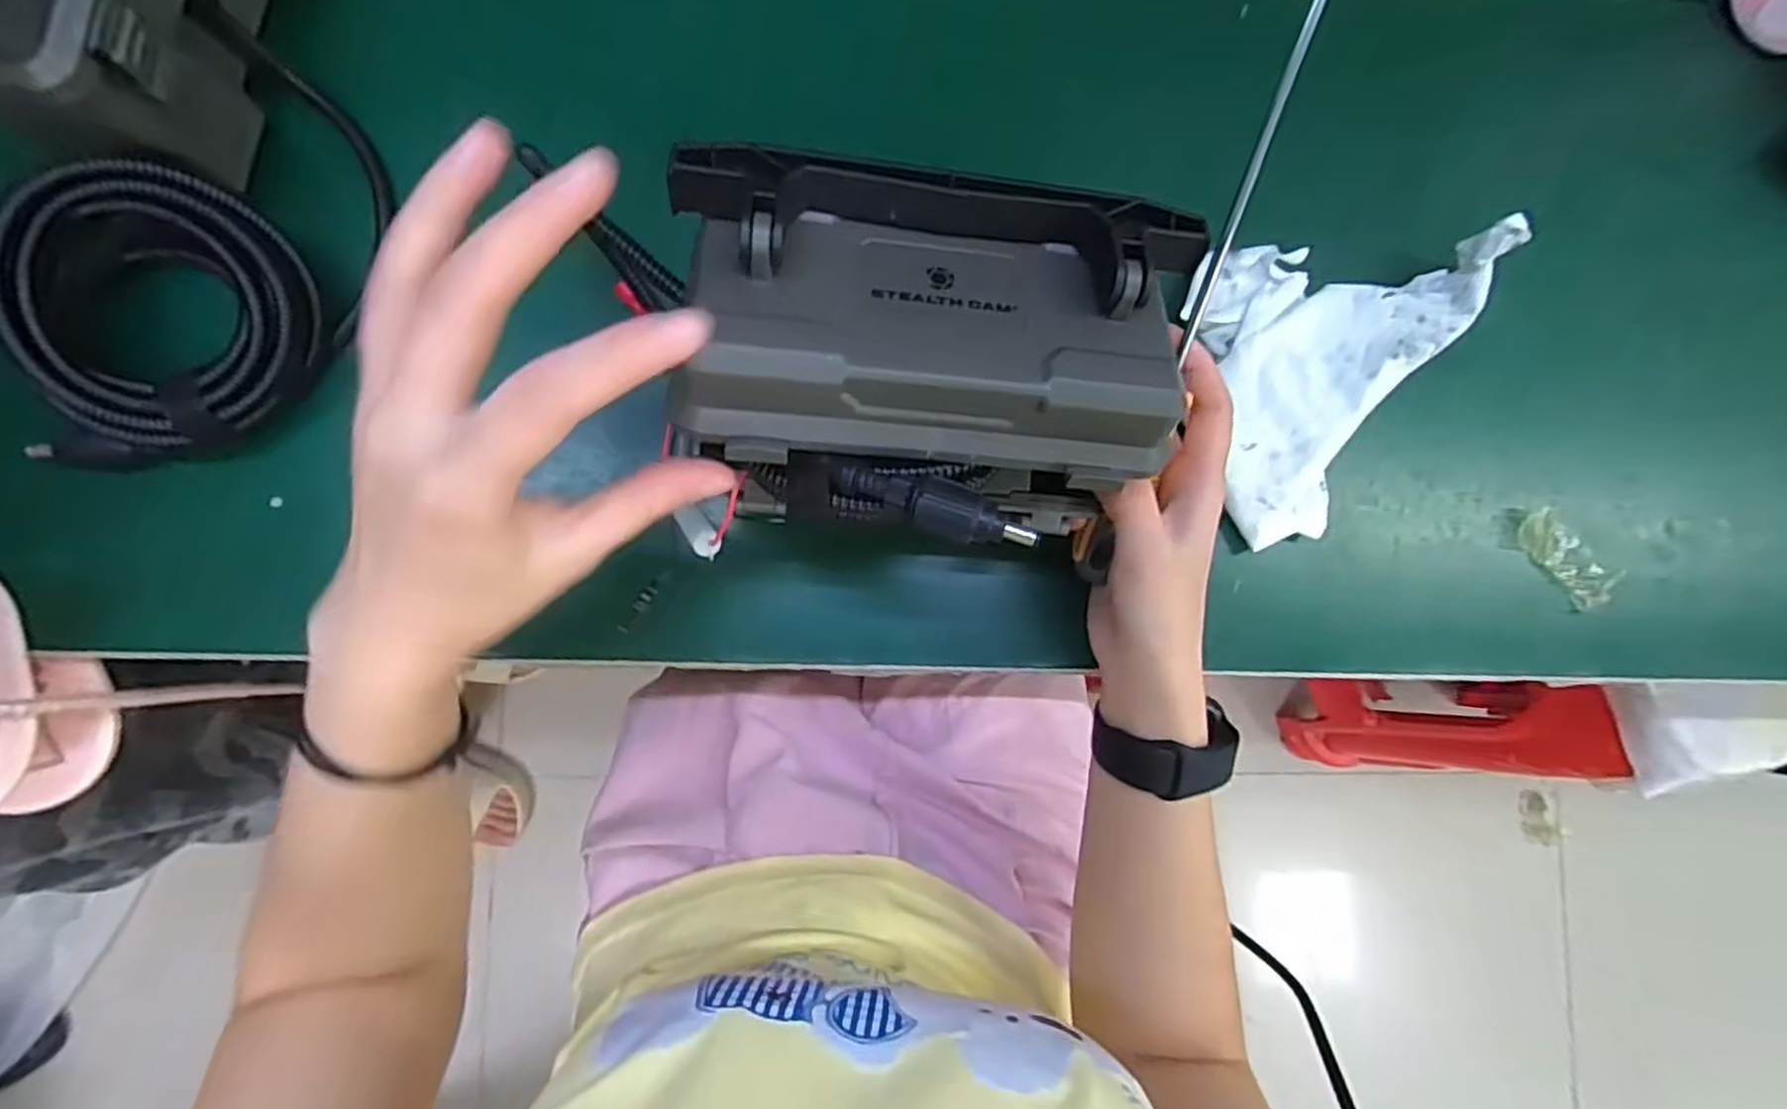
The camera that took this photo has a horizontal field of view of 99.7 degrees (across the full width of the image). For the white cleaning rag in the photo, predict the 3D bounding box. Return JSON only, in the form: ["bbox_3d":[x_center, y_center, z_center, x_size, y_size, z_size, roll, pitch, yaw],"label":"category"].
[{"bbox_3d":[0.237,-0.090,0.383,0.166,0.043,0.148,-11,86,-6],"label":"white cleaning rag"}]

